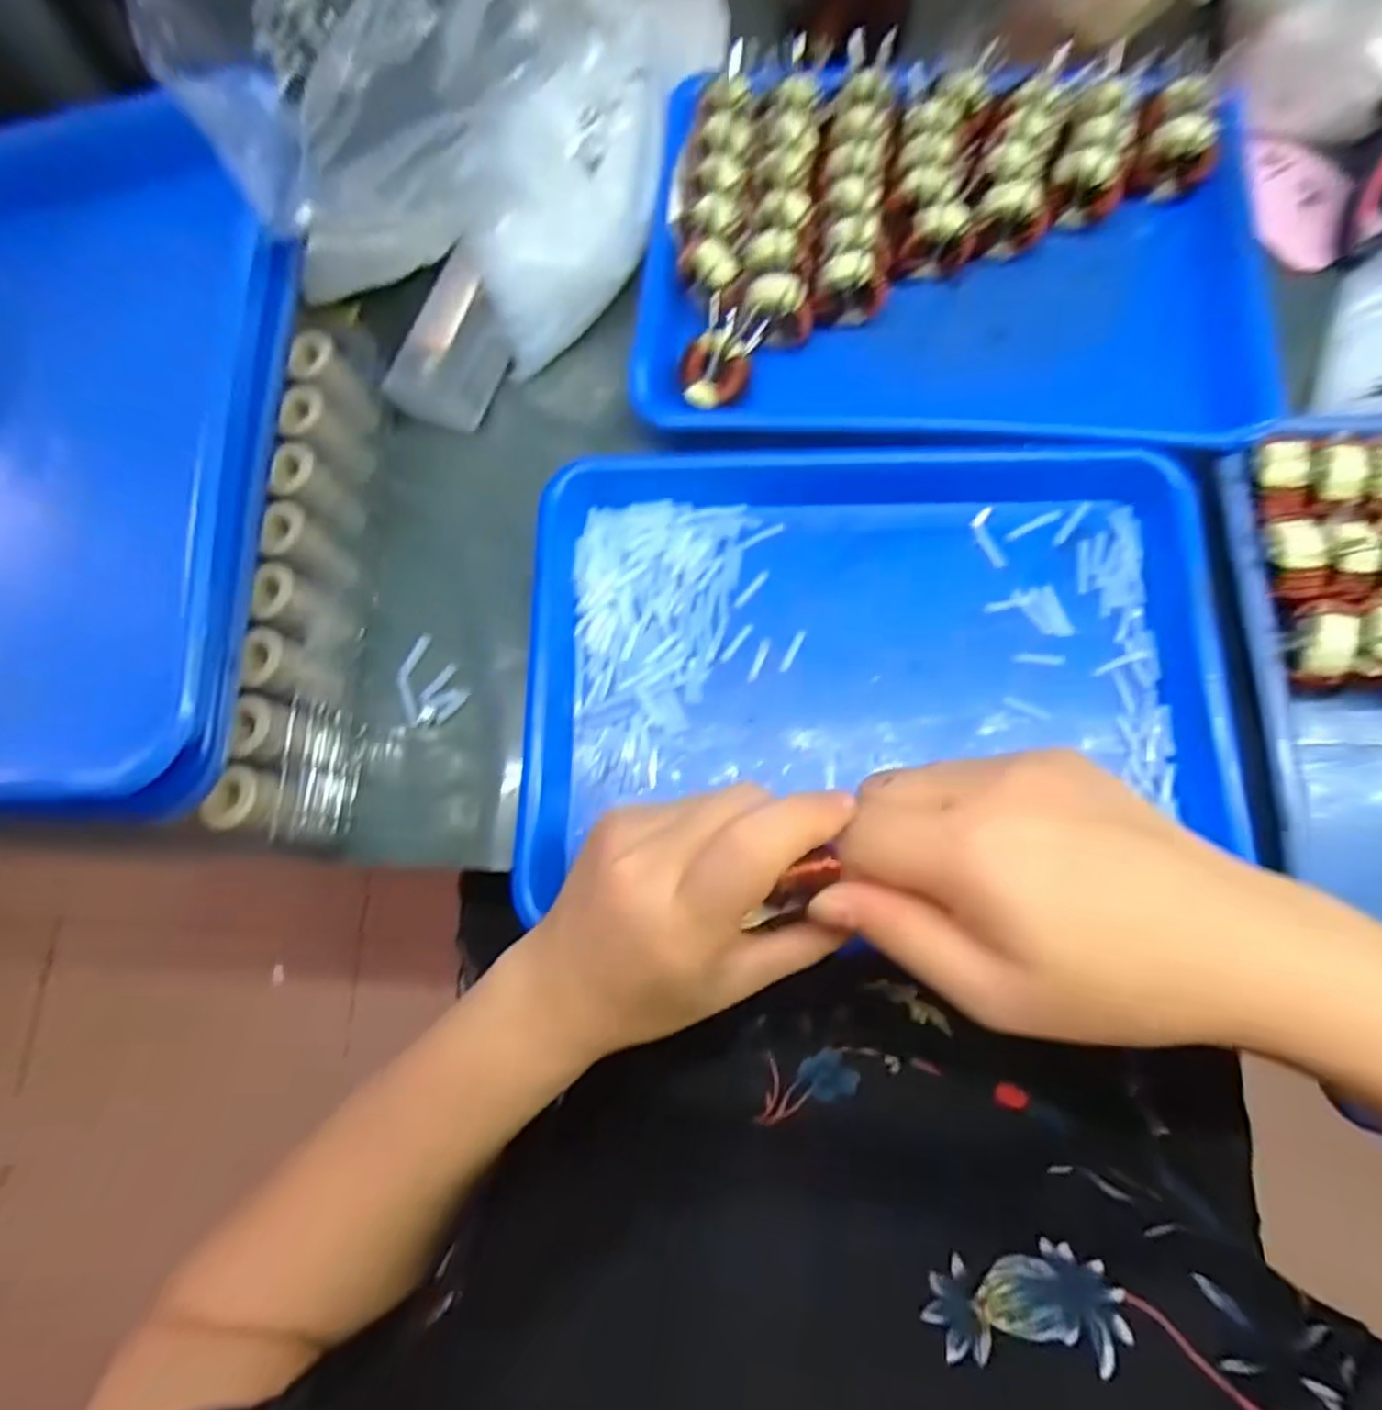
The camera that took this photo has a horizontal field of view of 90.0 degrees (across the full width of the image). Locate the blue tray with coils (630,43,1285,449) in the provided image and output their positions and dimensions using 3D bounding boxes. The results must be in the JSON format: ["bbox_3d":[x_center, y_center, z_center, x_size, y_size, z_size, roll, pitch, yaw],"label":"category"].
[{"bbox_3d":[0.144,-0.254,0.397,0.335,0.054,0.231,6,78,4],"label":"blue tray with coils"}]

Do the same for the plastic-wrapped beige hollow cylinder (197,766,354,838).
[{"bbox_3d":[-0.194,0.047,0.330,0.034,0.062,0.032,2,77,3],"label":"plastic-wrapped beige hollow cylinder"}]

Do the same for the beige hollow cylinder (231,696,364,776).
[{"bbox_3d":[-0.191,0.016,0.340,0.029,0.055,0.032,2,77,3],"label":"beige hollow cylinder"}]

